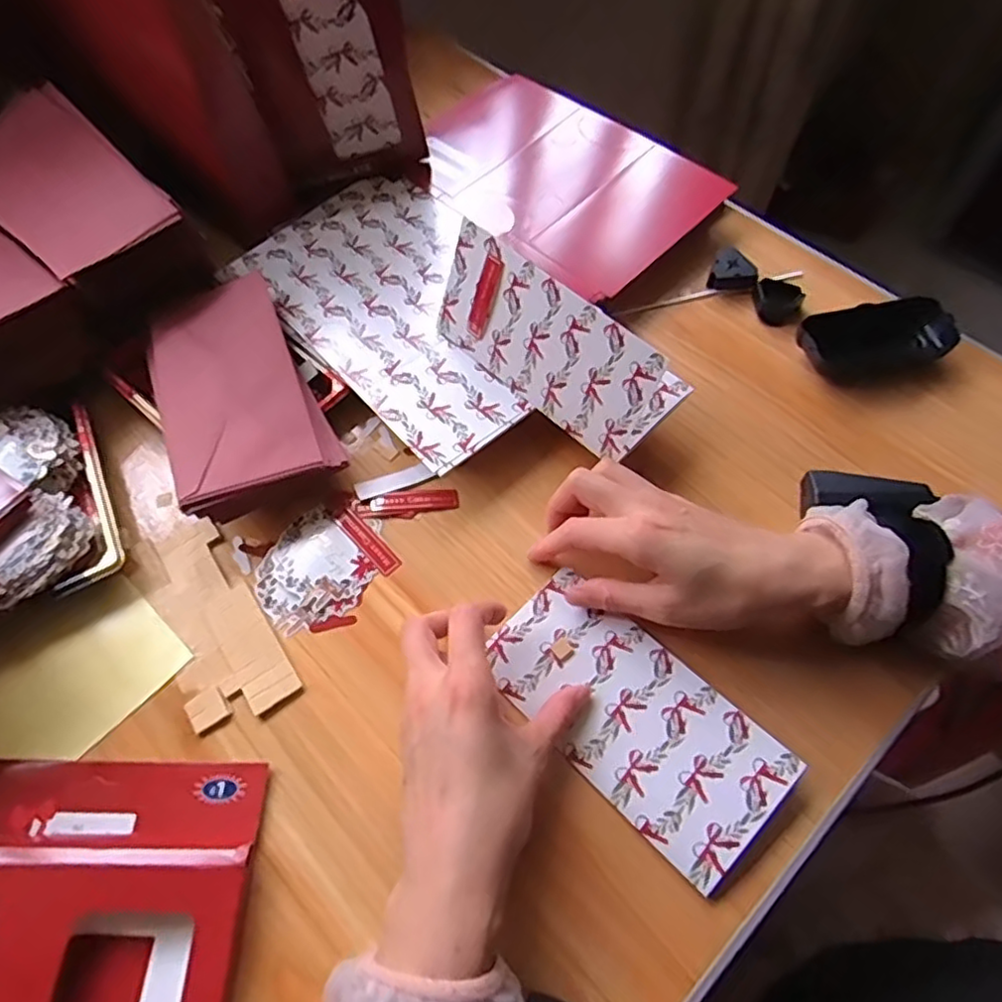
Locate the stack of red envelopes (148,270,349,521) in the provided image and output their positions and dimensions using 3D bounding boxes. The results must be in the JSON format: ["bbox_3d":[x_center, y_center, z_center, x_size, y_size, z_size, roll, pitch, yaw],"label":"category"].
[{"bbox_3d":[-0.192,-0.083,0.467,0.101,0.022,0.201,-23,65,-15],"label":"stack of red envelopes"}]

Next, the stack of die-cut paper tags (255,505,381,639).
[{"bbox_3d":[-0.125,0.046,0.427,0.068,0.004,0.072,-37,65,-19],"label":"stack of die-cut paper tags"}]

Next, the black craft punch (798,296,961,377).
[{"bbox_3d":[0.280,-0.121,0.498,0.110,0.030,0.047,-11,59,-5],"label":"black craft punch"}]

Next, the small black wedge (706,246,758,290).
[{"bbox_3d":[0.191,-0.187,0.541,0.036,0.022,0.033,19,61,12],"label":"small black wedge"}]

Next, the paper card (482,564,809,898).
[{"bbox_3d":[0.073,0.119,0.376,0.084,0.012,0.171,-40,64,-20],"label":"paper card"}]

